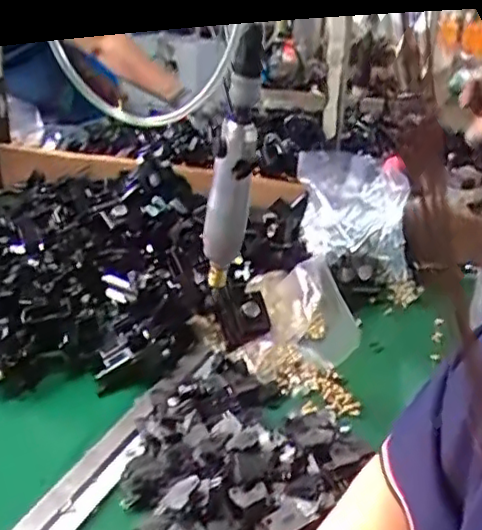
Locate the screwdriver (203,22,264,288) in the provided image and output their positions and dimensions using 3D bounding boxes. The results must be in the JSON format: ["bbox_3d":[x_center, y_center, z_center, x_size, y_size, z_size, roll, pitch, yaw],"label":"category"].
[{"bbox_3d":[-0.009,-0.098,0.625,0.051,0.245,0.045,2,21,2],"label":"screwdriver"}]

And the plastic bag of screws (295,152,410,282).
[{"bbox_3d":[0.168,-0.075,0.975,0.162,0.150,0.185,4,21,5],"label":"plastic bag of screws"}]

